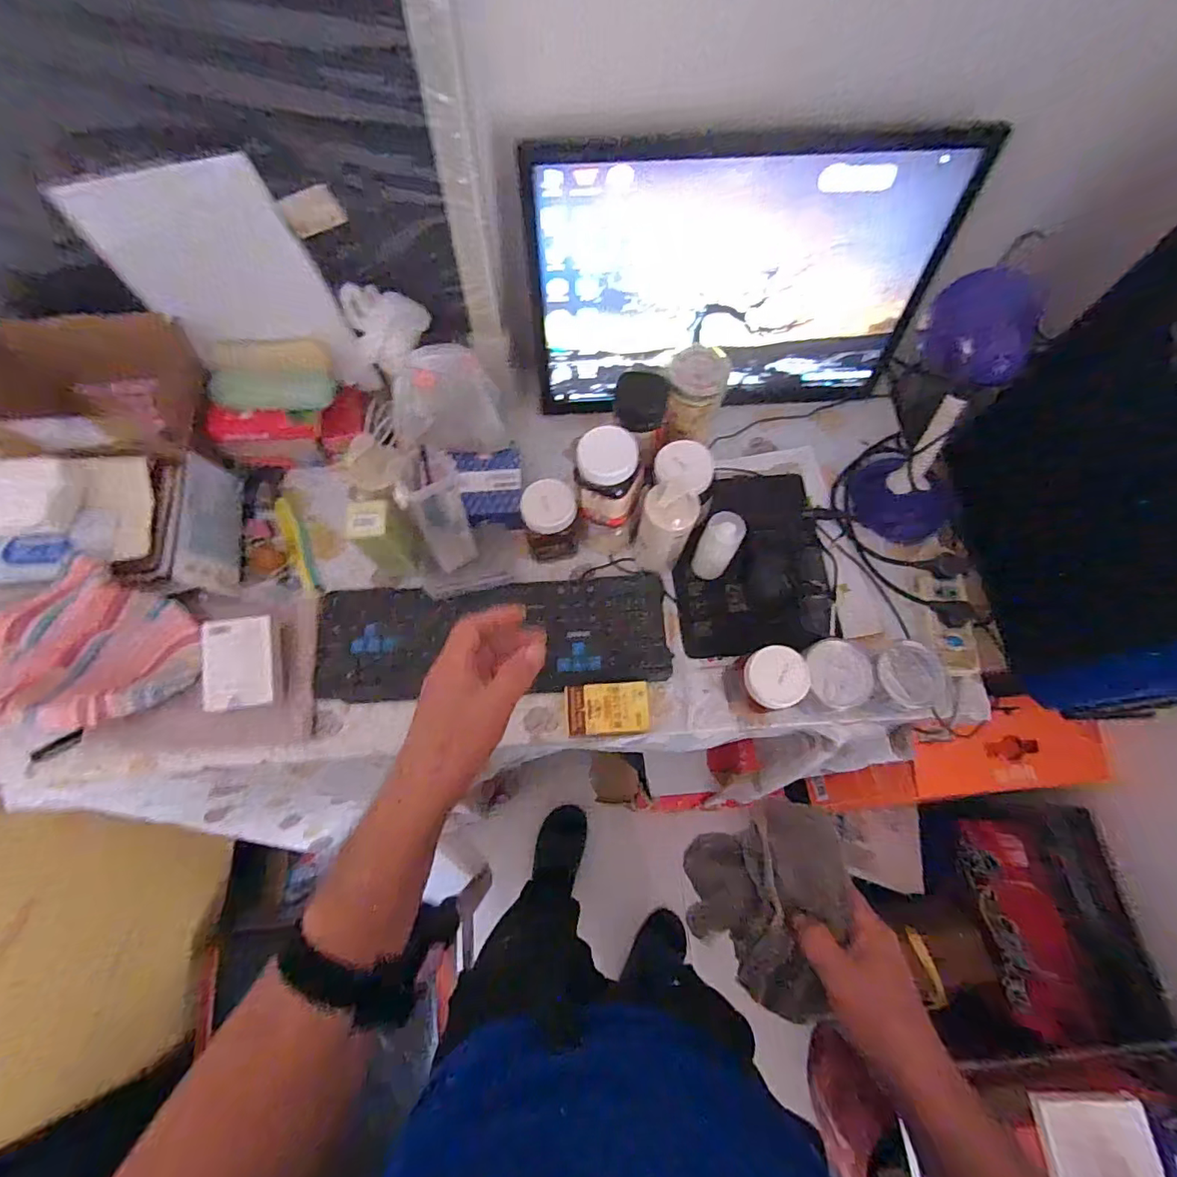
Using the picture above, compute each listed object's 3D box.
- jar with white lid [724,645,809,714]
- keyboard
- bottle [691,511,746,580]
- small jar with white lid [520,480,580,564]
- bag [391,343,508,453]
[{"bbox_3d":[0.202,0.112,0.618,0.067,0.106,0.064,0,69,-1],"label":"jar with white lid"},{"bbox_3d":[-0.117,0.061,0.681,0.439,0.031,0.147,-3,68,-3],"label":"keyboard"},{"bbox_3d":[0.161,-0.050,0.677,0.044,0.111,0.042,0,69,-1],"label":"bottle"},{"bbox_3d":[-0.050,-0.086,0.681,0.072,0.090,0.062,-8,69,-3],"label":"small jar with white lid"},{"bbox_3d":[-0.192,-0.242,0.701,0.148,0.114,0.078,-6,69,-3],"label":"bag"}]

